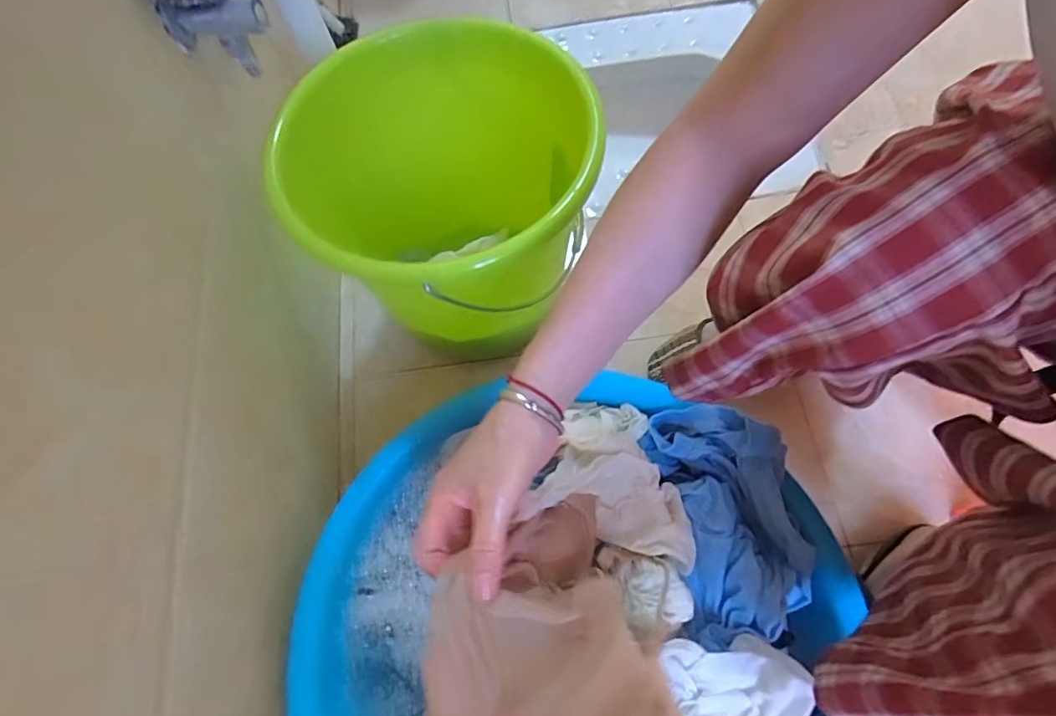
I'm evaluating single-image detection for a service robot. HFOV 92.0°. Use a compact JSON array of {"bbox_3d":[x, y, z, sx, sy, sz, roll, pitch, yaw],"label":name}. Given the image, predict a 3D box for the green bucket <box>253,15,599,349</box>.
[{"bbox_3d":[-0.072,-0.176,0.584,0.284,0.238,0.315,42,77,16],"label":"green bucket"}]

